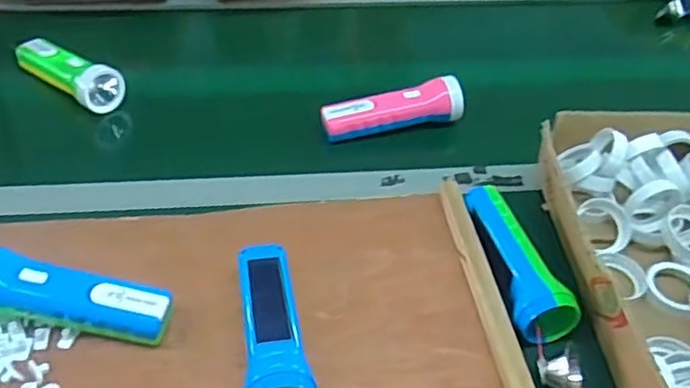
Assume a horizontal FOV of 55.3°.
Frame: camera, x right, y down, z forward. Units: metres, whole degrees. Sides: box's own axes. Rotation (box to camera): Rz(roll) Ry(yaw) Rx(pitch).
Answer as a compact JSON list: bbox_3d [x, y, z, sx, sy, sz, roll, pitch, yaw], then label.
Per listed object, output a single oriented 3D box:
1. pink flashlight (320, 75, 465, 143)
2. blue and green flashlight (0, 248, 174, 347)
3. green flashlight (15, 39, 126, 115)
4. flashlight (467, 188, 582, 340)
[{"bbox_3d":[0.054,-0.098,0.752,0.159,0.044,0.042,-10,43,-14],"label":"pink flashlight"},{"bbox_3d":[-0.223,0.083,0.522,0.170,0.048,0.048,8,42,5],"label":"blue and green flashlight"},{"bbox_3d":[-0.333,-0.150,0.785,0.160,0.047,0.045,28,47,25],"label":"green flashlight"},{"bbox_3d":[0.143,0.060,0.580,0.042,0.050,0.157,-10,43,-15],"label":"flashlight"}]

